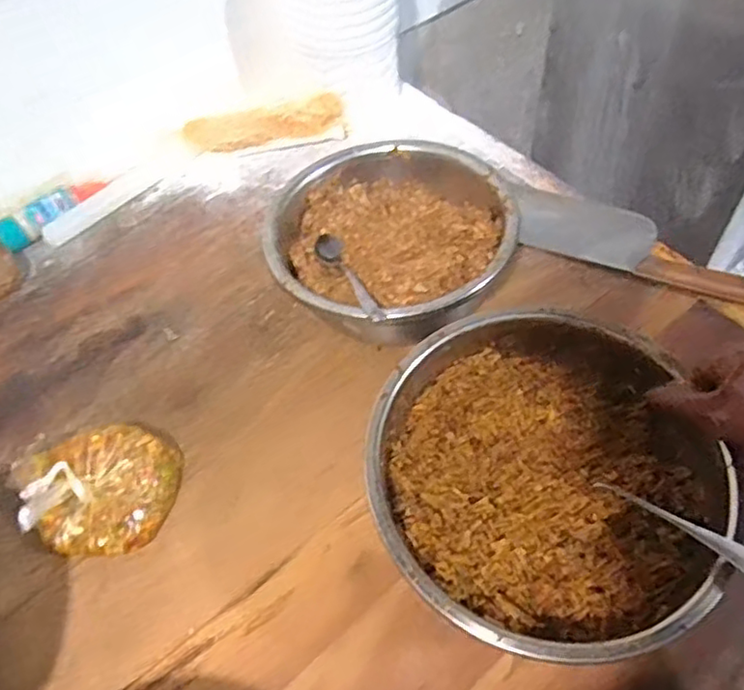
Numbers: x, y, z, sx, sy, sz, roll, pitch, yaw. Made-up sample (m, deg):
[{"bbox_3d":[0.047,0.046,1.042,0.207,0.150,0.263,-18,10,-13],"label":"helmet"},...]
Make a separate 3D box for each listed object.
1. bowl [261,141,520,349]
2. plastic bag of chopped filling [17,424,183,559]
[{"bbox_3d":[0.021,-0.095,0.693,0.242,0.118,0.231,-2,55,3],"label":"bowl"},{"bbox_3d":[-0.245,0.131,0.587,0.126,0.061,0.113,-5,55,1],"label":"plastic bag of chopped filling"}]

